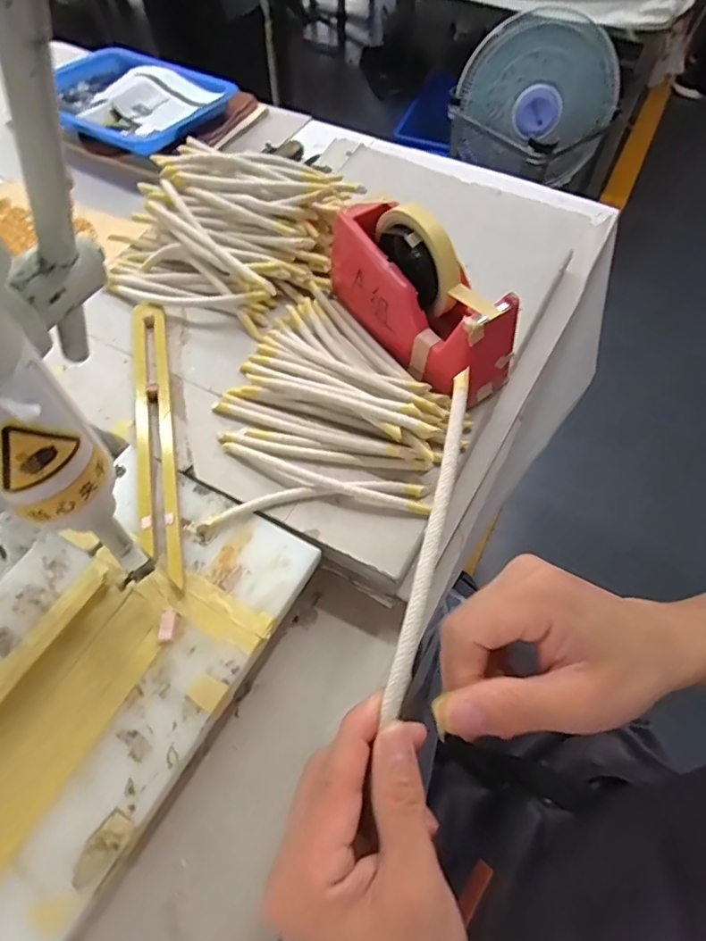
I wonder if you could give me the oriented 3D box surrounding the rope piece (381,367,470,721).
[{"bbox_3d":[0.044,0.024,0.289,0.011,0.012,0.202,14,62,6],"label":"rope piece"}]

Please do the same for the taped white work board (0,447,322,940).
[{"bbox_3d":[-0.185,0.129,0.384,0.201,0.017,0.299,28,61,15],"label":"taped white work board"}]

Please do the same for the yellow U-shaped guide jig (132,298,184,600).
[{"bbox_3d":[-0.180,-0.041,0.481,0.034,0.014,0.306,-11,60,-7],"label":"yellow U-shaped guide jig"}]

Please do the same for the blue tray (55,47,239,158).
[{"bbox_3d":[-0.356,-0.573,0.816,0.306,0.036,0.212,27,62,15],"label":"blue tray"}]

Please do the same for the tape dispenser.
[{"bbox_3d":[0.056,-0.164,0.481,0.067,0.111,0.202,-33,65,-19],"label":"tape dispenser"}]

